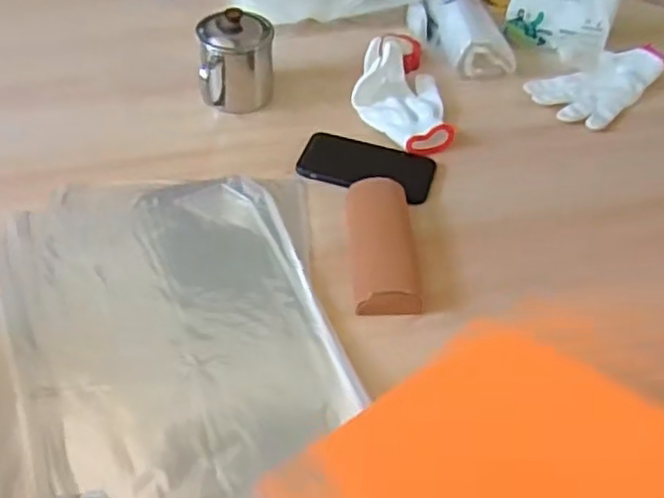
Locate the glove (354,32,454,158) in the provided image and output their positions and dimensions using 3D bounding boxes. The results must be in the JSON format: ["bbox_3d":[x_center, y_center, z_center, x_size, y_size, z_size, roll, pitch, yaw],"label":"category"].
[{"bbox_3d":[0.089,-0.225,0.924,0.122,0.050,0.259,1,47,-5],"label":"glove"}]

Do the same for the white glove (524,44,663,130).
[{"bbox_3d":[0.392,-0.253,1.000,0.124,0.028,0.237,37,54,26],"label":"white glove"}]

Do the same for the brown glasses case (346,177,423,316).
[{"bbox_3d":[0.052,-0.004,0.702,0.065,0.032,0.178,1,47,-5],"label":"brown glasses case"}]

